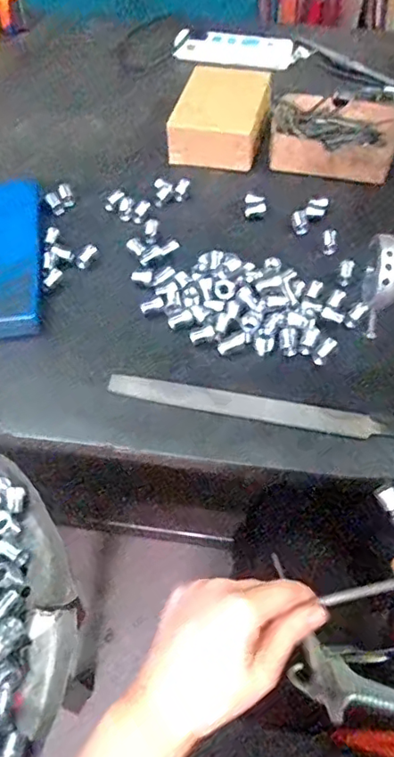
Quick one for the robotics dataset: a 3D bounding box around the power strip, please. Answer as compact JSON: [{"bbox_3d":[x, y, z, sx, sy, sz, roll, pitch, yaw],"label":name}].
[{"bbox_3d":[0.069,-0.584,0.958,0.200,0.033,0.053,8,53,5],"label":"power strip"}]

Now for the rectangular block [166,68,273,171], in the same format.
[{"bbox_3d":[0.037,-0.378,0.783,0.132,0.058,0.163,10,53,7],"label":"rectangular block"}]

